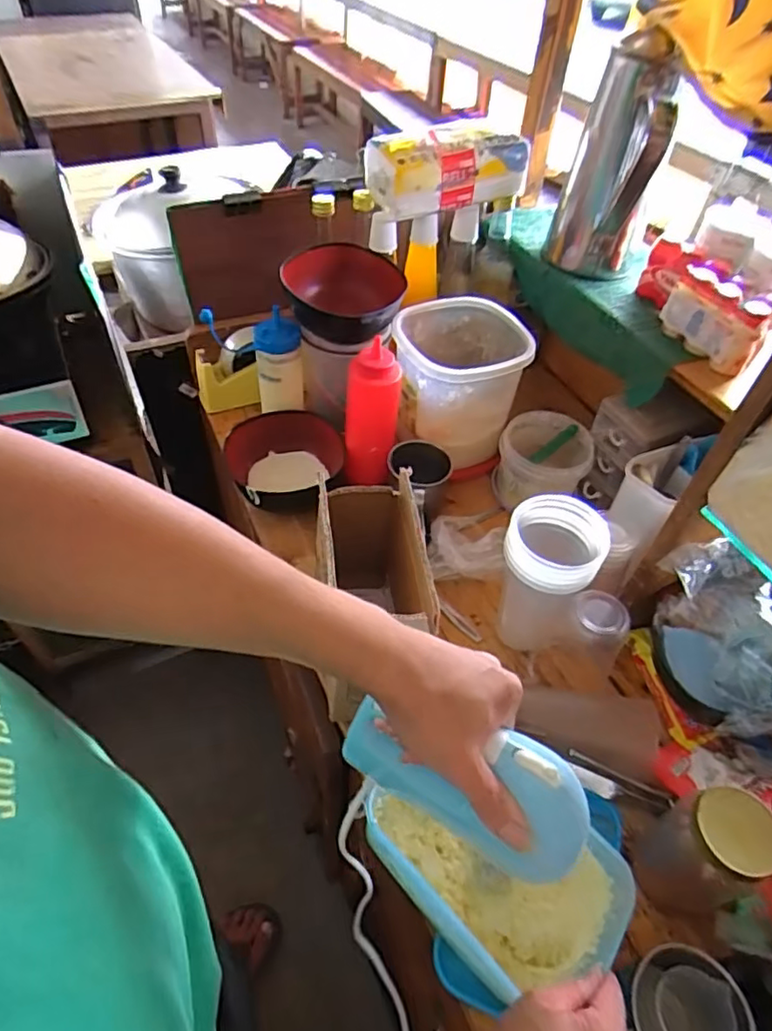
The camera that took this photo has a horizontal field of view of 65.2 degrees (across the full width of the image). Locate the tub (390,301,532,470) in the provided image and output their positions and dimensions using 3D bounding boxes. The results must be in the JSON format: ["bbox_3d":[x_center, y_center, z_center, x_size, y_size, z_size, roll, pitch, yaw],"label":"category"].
[{"bbox_3d":[0.098,-0.182,0.836,0.173,0.150,0.164,-3,50,-5],"label":"tub"}]

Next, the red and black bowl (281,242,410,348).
[{"bbox_3d":[-0.059,-0.288,0.794,0.152,0.071,0.141,1,49,-1],"label":"red and black bowl"}]

